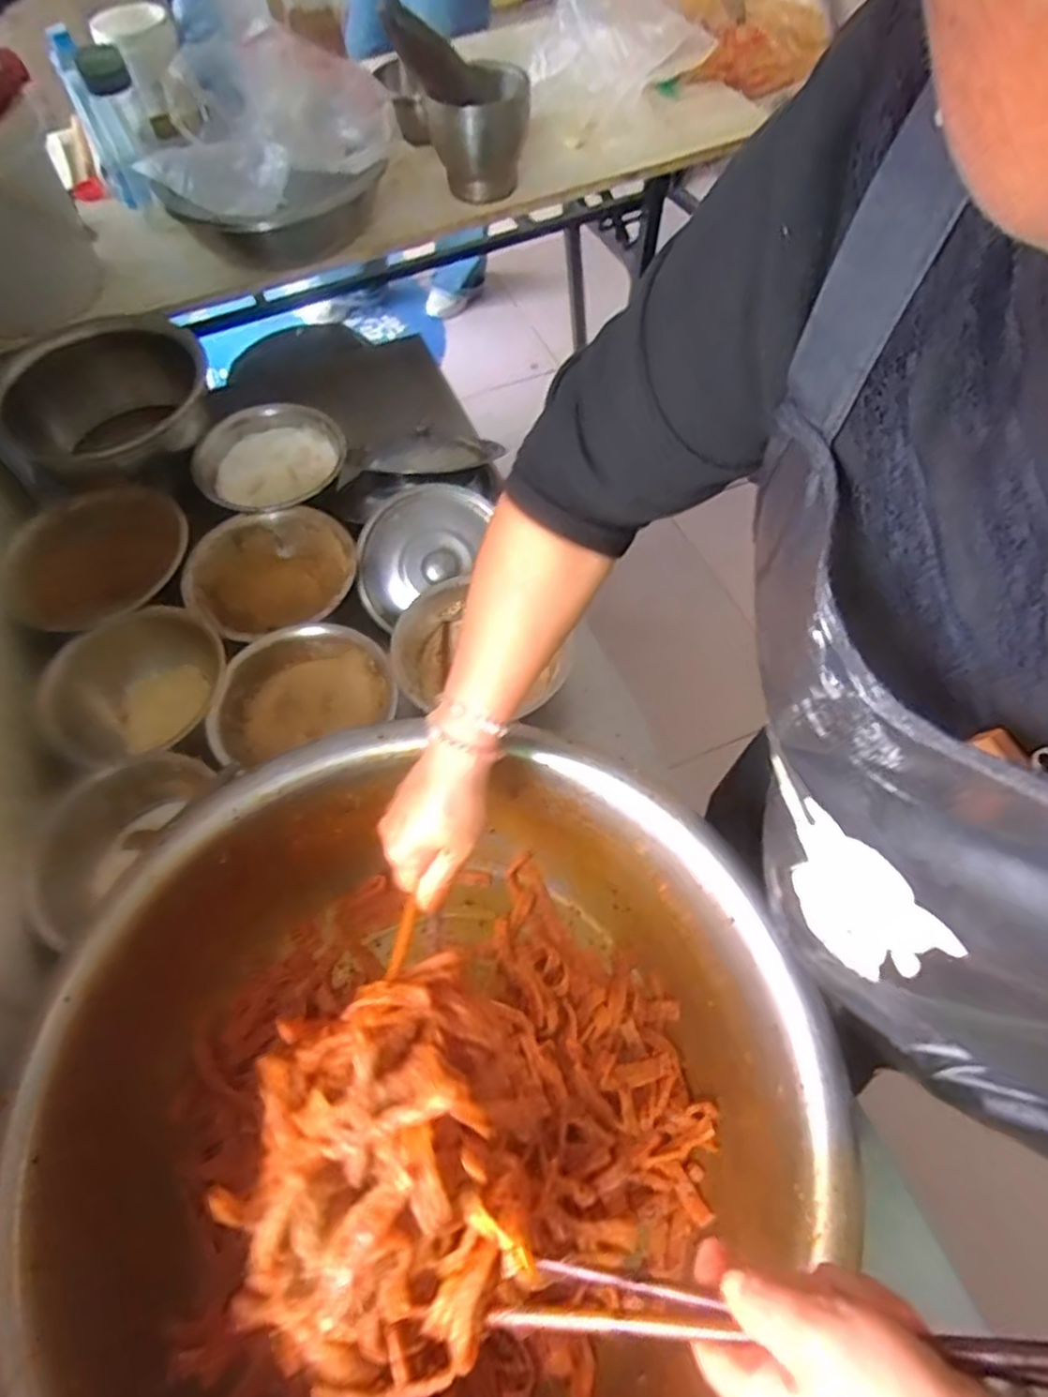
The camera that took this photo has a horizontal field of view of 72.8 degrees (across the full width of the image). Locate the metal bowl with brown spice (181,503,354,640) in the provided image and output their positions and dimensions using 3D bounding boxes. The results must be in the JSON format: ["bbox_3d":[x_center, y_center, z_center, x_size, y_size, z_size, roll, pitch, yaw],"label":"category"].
[{"bbox_3d":[-0.292,-0.133,0.827,0.176,0.069,0.186,-1,61,1],"label":"metal bowl with brown spice"}]

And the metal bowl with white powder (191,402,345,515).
[{"bbox_3d":[-0.323,-0.295,0.927,0.172,0.082,0.175,-1,61,1],"label":"metal bowl with white powder"}]

